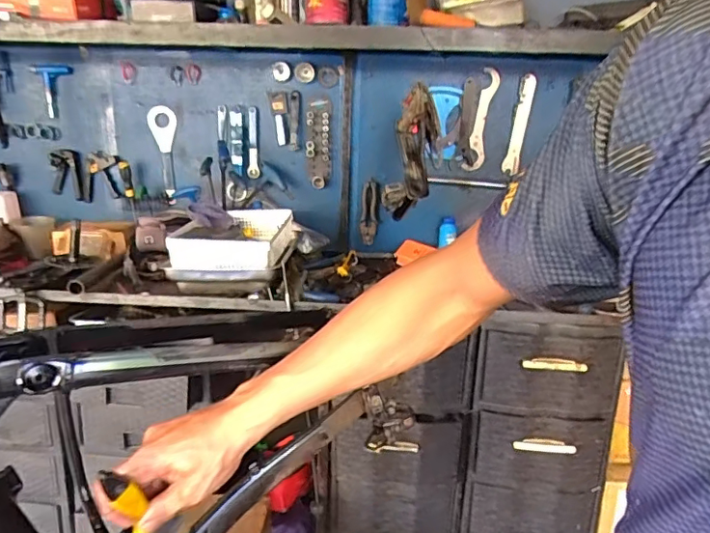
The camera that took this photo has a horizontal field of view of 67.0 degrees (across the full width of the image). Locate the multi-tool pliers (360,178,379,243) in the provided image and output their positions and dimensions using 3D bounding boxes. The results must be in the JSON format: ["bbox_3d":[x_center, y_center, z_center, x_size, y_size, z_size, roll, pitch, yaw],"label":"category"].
[{"bbox_3d":[0.040,-0.156,1.542,0.048,0.177,0.016,0,15,-8],"label":"multi-tool pliers"}]

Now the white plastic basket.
[{"bbox_3d":[-0.300,-0.064,1.375,0.253,0.099,0.359,3,15,1],"label":"white plastic basket"}]

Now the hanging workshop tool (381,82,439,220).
[{"bbox_3d":[0.136,-0.263,1.264,0.129,0.283,0.077,4,15,5],"label":"hanging workshop tool"}]

